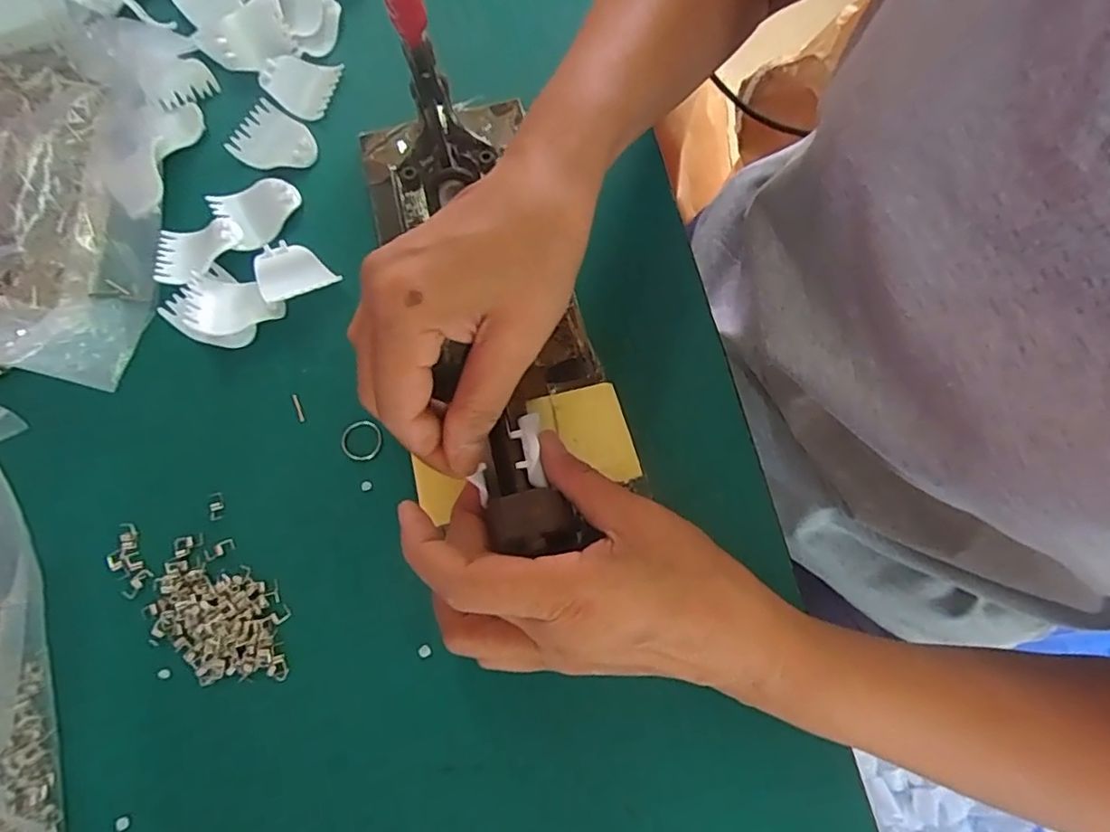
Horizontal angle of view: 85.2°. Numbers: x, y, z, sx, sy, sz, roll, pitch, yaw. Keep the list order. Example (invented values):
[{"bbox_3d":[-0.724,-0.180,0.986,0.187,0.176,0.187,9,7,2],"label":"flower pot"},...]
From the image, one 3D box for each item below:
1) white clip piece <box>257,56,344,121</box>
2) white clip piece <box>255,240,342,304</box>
[{"bbox_3d":[-0.155,-0.202,0.365,0.041,0.011,0.039,16,76,5],"label":"white clip piece"},{"bbox_3d":[-0.143,-0.082,0.328,0.038,0.009,0.039,-28,77,-6],"label":"white clip piece"}]

